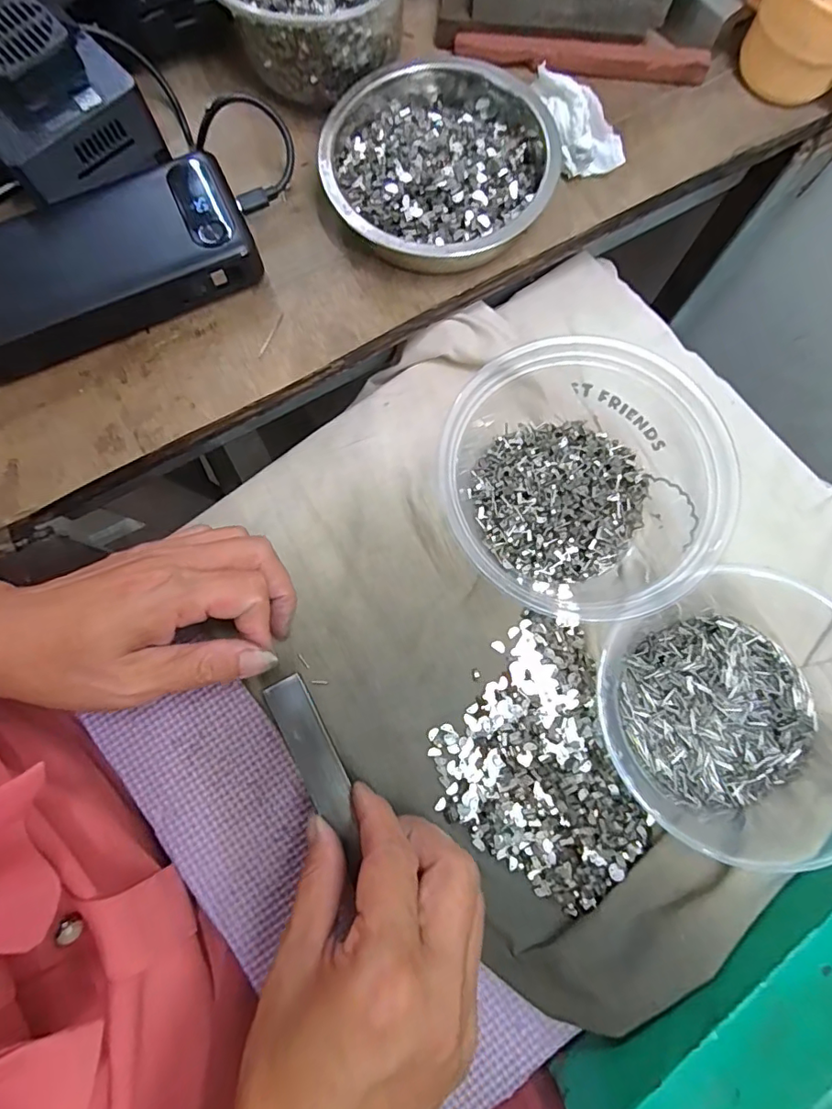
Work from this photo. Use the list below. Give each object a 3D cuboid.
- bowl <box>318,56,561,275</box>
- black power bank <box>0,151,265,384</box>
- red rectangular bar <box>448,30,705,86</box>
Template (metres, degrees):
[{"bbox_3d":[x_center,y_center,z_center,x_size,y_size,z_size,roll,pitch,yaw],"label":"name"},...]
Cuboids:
[{"bbox_3d":[0.015,-0.213,0.283,0.122,0.032,0.128,2,78,1],"label":"bowl"},{"bbox_3d":[-0.165,-0.152,0.275,0.153,0.030,0.071,-23,79,-5],"label":"black power bank"},{"bbox_3d":[0.096,-0.291,0.305,0.143,0.011,0.017,6,78,1],"label":"red rectangular bar"}]

